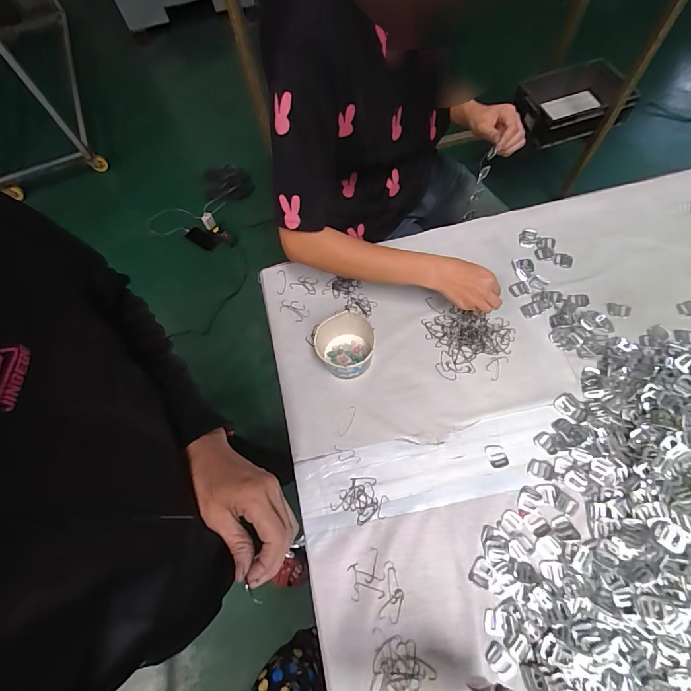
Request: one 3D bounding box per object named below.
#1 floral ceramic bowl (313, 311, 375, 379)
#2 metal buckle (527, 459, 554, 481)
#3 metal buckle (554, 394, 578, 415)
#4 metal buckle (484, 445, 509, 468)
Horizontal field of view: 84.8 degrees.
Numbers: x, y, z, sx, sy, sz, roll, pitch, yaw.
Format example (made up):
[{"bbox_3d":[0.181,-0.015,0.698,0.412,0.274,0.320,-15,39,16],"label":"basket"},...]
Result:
[{"bbox_3d":[0.004,0.004,0.609,0.090,0.070,0.089,-1,65,2],"label":"floral ceramic bowl"},{"bbox_3d":[0.282,0.178,0.546,0.034,0.004,0.025,17,67,10],"label":"metal buckle"},{"bbox_3d":[0.342,0.089,0.582,0.030,0.004,0.036,41,73,18],"label":"metal buckle"},{"bbox_3d":[0.223,0.163,0.557,0.027,0.004,0.034,-18,66,-6],"label":"metal buckle"}]

